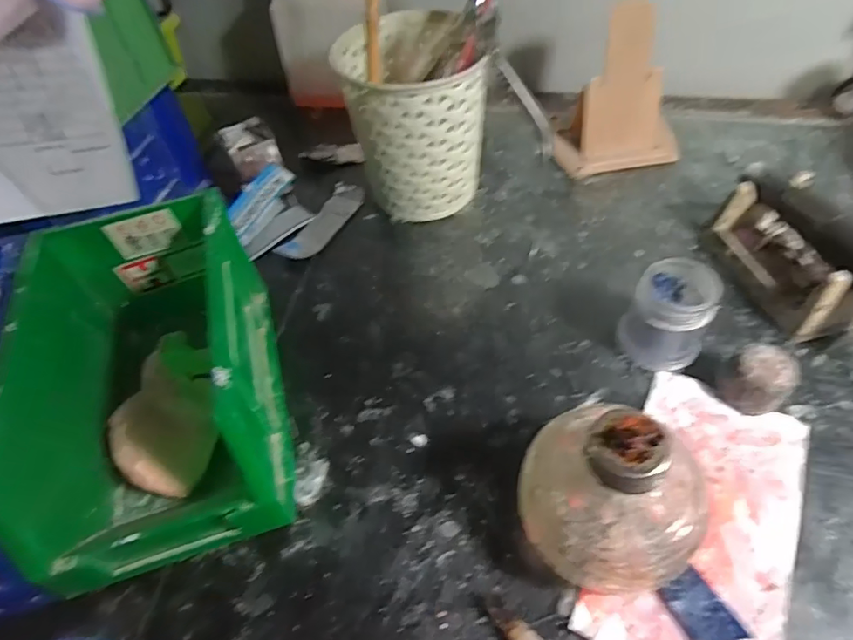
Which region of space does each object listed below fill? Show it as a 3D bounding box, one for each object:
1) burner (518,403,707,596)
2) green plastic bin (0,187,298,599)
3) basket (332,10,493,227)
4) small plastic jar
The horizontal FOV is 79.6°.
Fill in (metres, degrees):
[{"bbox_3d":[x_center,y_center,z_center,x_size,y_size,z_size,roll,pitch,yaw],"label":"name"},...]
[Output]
[{"bbox_3d":[0.077,0.072,0.216,0.077,0.078,0.069,7,53,11],"label":"burner"},{"bbox_3d":[-0.137,0.029,0.263,0.109,0.091,0.177,-13,52,-5],"label":"green plastic bin"},{"bbox_3d":[-0.008,-0.139,0.369,0.087,0.110,0.095,-14,52,-5],"label":"basket"},{"bbox_3d":[0.135,-0.001,0.285,0.042,0.051,0.039,-3,52,4],"label":"small plastic jar"}]

